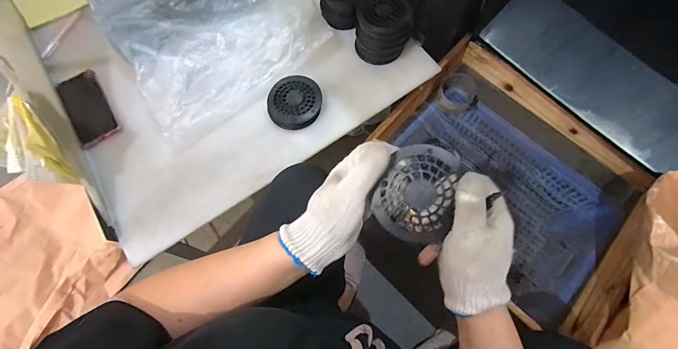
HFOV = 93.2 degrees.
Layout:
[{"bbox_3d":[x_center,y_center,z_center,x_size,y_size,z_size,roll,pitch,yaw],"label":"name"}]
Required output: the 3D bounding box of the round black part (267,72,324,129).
[{"bbox_3d":[-0.085,-0.142,0.626,0.100,0.031,0.112,-4,71,-1],"label":"round black part"}]

